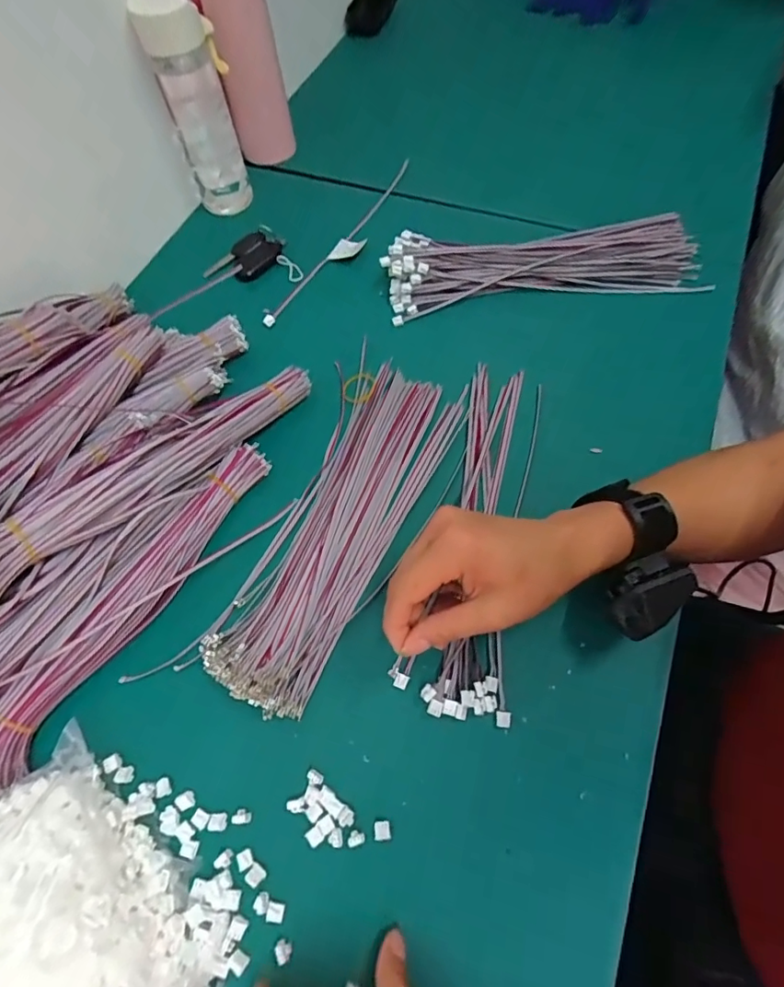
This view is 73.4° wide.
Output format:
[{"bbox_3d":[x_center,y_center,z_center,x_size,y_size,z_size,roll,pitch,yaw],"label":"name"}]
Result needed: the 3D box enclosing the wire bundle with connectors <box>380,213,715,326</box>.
[{"bbox_3d":[0.152,-0.239,0.535,0.309,0.037,0.105,-4,63,-1],"label":"wire bundle with connectors"}]

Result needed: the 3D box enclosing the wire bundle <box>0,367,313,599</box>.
[{"bbox_3d":[-0.179,-0.026,0.396,0.047,0.031,0.286,38,53,18],"label":"wire bundle"}]

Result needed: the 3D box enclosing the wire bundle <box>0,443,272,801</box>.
[{"bbox_3d":[-0.190,0.075,0.377,0.051,0.044,0.291,30,67,15],"label":"wire bundle"}]

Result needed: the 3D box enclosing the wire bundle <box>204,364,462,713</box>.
[{"bbox_3d":[-0.038,0.015,0.413,0.084,0.028,0.296,24,66,12],"label":"wire bundle"}]

